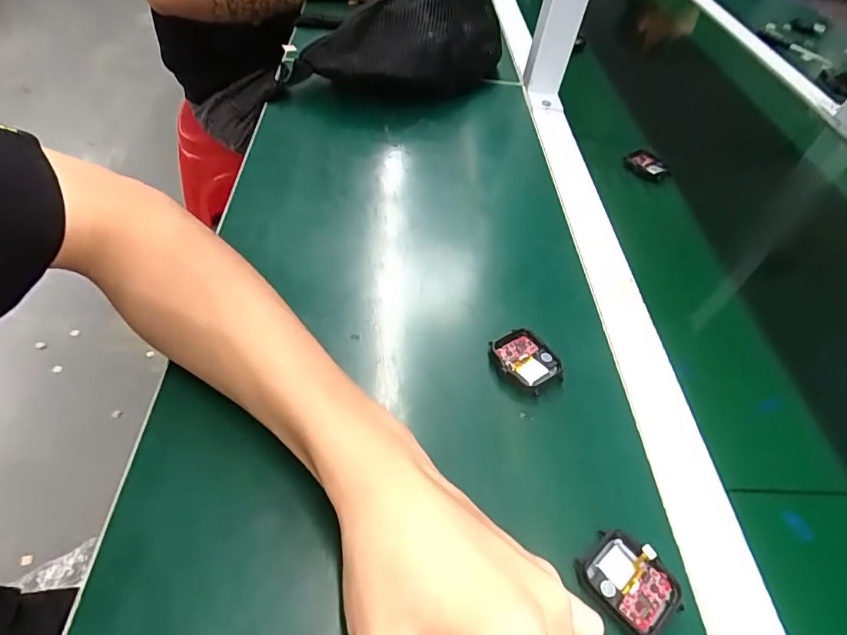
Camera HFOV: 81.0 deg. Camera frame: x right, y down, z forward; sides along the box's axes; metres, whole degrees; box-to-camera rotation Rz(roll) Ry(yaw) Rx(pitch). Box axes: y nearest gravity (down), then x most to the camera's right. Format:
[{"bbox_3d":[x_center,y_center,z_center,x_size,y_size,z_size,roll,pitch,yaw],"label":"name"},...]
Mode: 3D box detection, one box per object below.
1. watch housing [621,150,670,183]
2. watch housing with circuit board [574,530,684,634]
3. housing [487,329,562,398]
[{"bbox_3d":[0.237,-0.161,0.526,0.040,0.011,0.042,4,49,-5],"label":"watch housing"},{"bbox_3d":[0.104,0.134,0.249,0.047,0.011,0.037,39,55,23],"label":"watch housing with circuit board"},{"bbox_3d":[0.068,0.031,0.336,0.036,0.015,0.046,-18,55,-23],"label":"housing"}]

